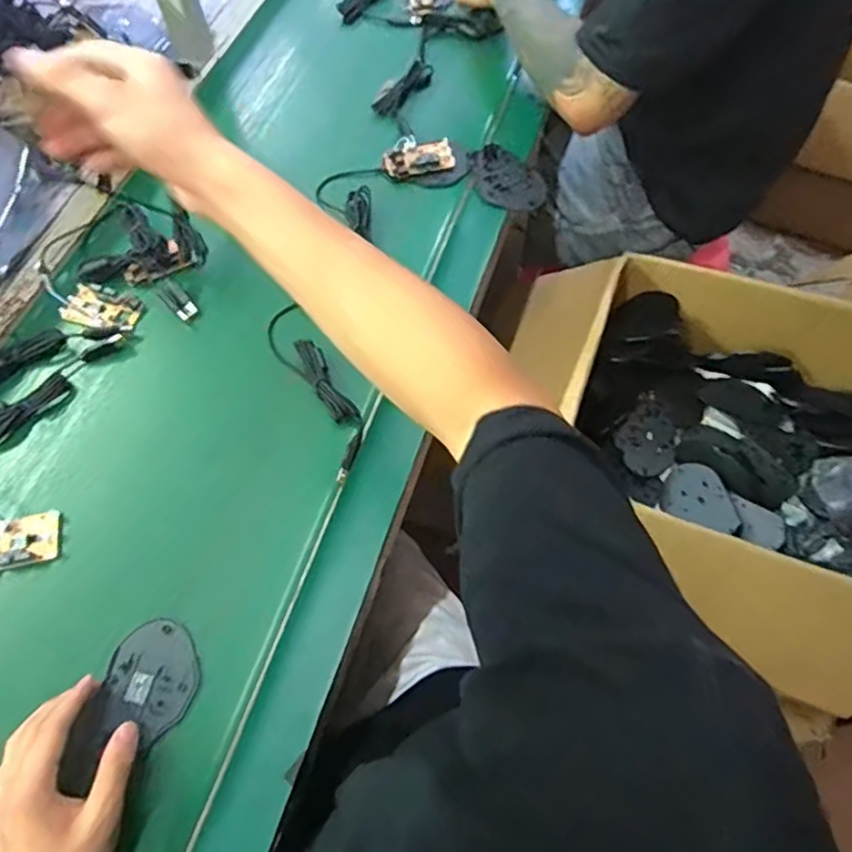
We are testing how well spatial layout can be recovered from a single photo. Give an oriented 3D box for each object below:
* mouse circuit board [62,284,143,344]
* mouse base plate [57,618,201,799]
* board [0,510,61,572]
[{"bbox_3d":[-0.350,-0.124,0.680,0.088,0.013,0.053,23,65,10],"label":"mouse circuit board"},{"bbox_3d":[-0.228,0.222,0.499,0.074,0.006,0.127,16,64,6],"label":"mouse base plate"},{"bbox_3d":[-0.371,0.106,0.566,0.080,0.011,0.046,-13,65,-8],"label":"board"}]

